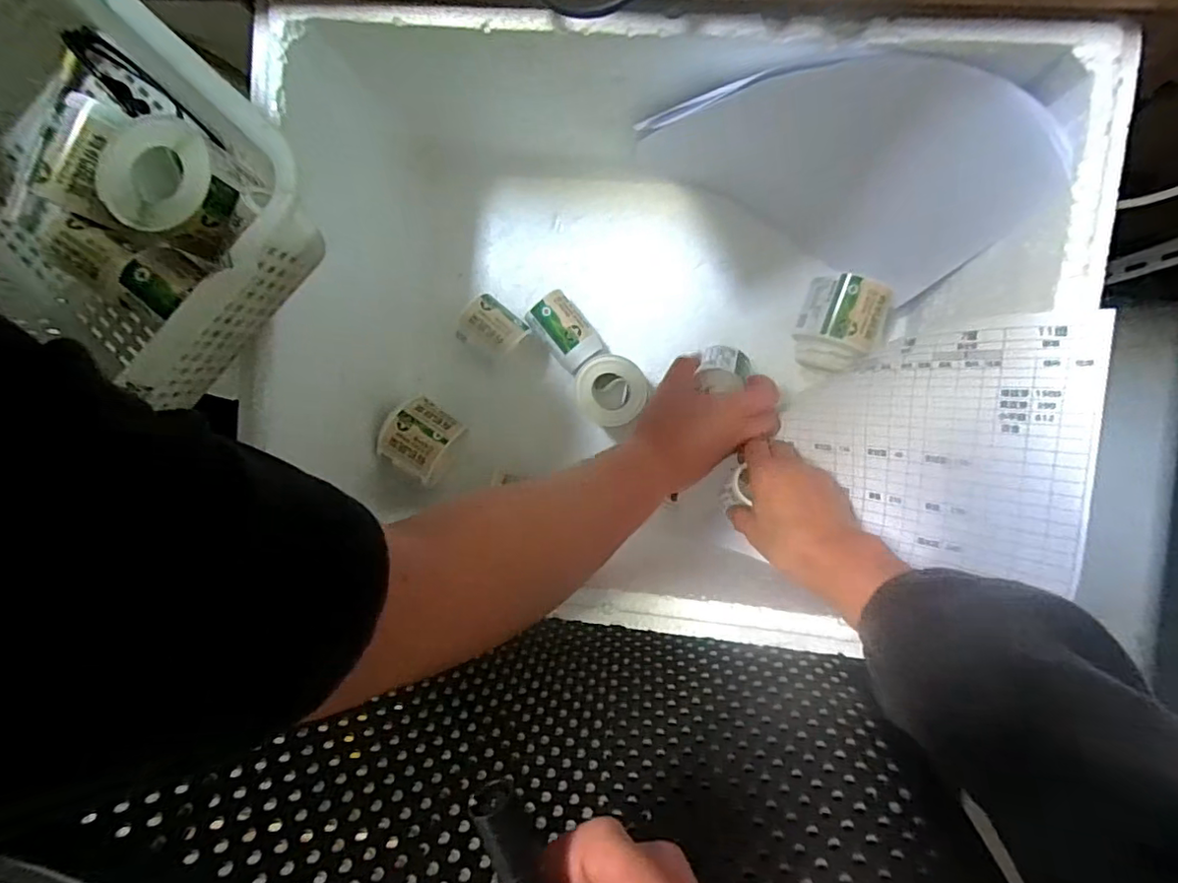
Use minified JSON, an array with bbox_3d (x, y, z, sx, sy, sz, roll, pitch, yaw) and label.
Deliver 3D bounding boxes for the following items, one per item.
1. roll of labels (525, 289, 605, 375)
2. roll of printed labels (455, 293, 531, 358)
[{"bbox_3d":[-0.022,-0.108,0.561,0.046,0.044,0.073,-39,88,4],"label":"roll of labels"},{"bbox_3d":[-0.093,-0.108,0.564,0.061,0.051,0.054,36,93,3],"label":"roll of printed labels"}]

